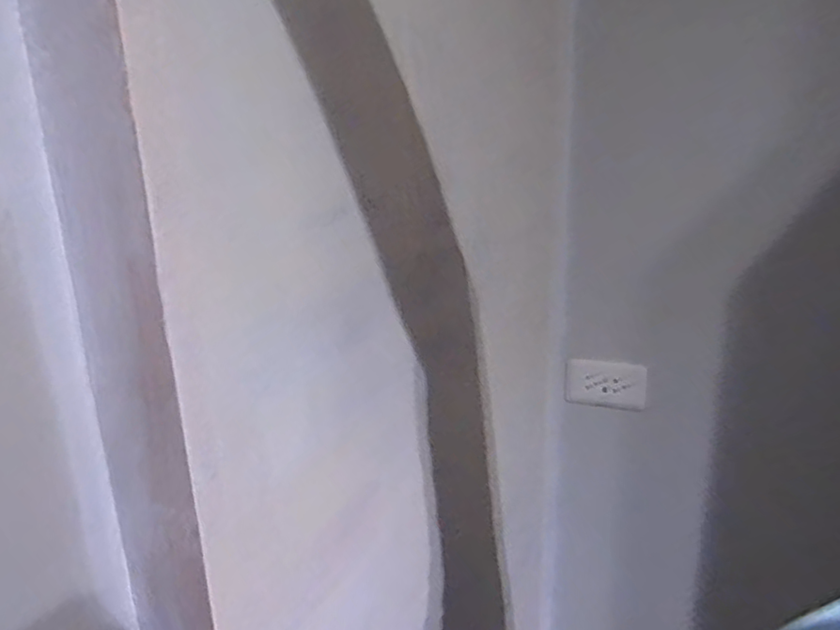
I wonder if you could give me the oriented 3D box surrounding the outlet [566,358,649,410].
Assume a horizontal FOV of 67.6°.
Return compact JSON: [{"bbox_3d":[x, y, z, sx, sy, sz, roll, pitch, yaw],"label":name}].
[{"bbox_3d":[0.290,0.108,0.980,0.121,0.076,0.006,5,19,25],"label":"outlet"}]

